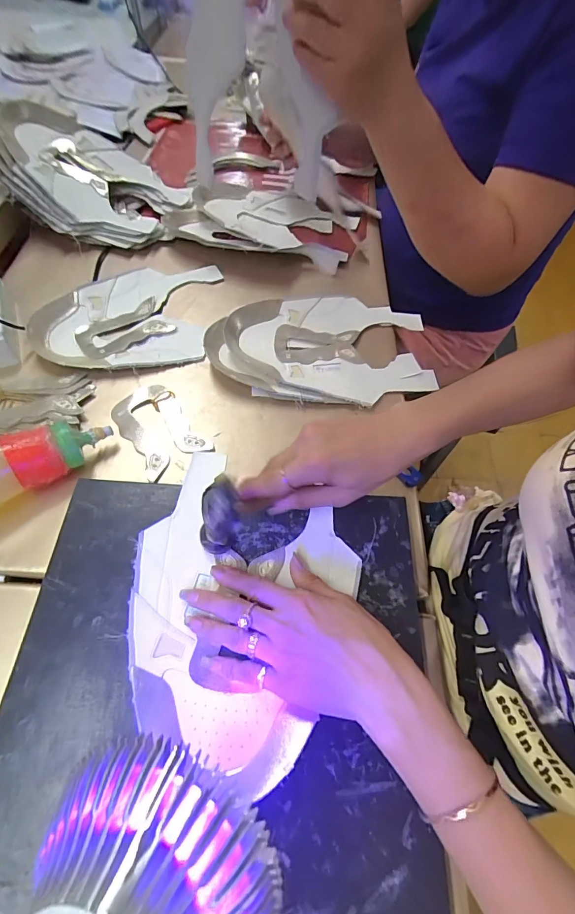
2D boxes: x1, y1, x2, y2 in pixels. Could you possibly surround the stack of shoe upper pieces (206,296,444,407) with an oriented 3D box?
[{"bbox_3d":[0.043,-0.142,0.493,0.269,0.020,0.175,4,60,-2],"label":"stack of shoe upper pieces"}]

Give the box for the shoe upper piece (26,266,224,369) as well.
[{"bbox_3d":[-0.195,-0.182,0.493,0.219,0.021,0.170,-9,61,-9],"label":"shoe upper piece"}]

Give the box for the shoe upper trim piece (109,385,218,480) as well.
[{"bbox_3d":[-0.139,-0.034,0.424,0.070,0.006,0.110,-31,67,-20],"label":"shoe upper trim piece"}]

